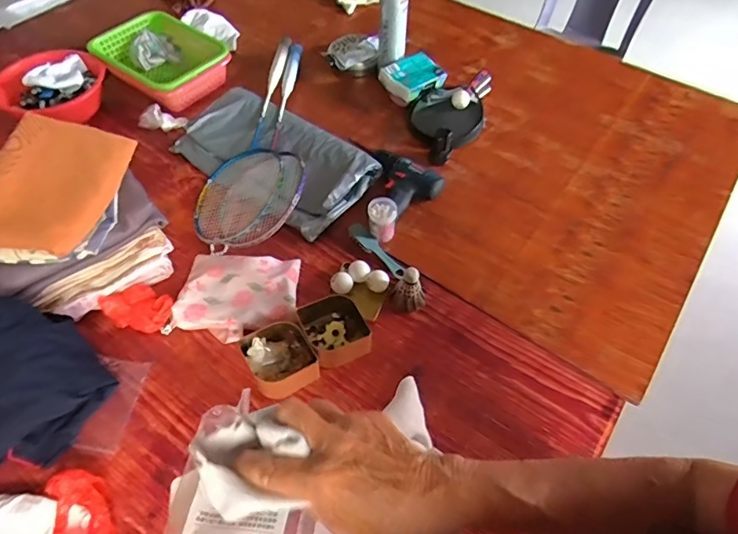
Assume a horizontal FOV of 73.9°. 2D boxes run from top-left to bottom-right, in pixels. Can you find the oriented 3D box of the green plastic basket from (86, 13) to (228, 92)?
[{"bbox_3d":[-0.503,-0.509,1.203,0.301,0.091,0.226,35,62,21],"label":"green plastic basket"}]

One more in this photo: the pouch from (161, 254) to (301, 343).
[{"bbox_3d":[-0.229,0.043,0.857,0.205,0.034,0.169,5,55,2],"label":"pouch"}]

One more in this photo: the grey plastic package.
[{"bbox_3d":[-0.209,-0.245,1.052,0.434,0.041,0.228,34,61,20],"label":"grey plastic package"}]

